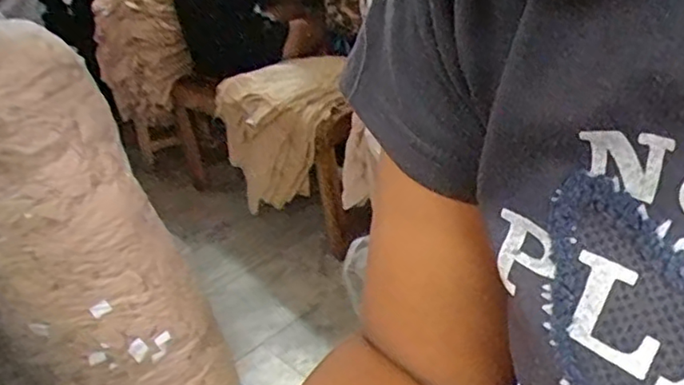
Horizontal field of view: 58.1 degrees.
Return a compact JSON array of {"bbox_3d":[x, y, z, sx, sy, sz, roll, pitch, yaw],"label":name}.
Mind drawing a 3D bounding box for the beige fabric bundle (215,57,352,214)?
[{"bbox_3d":[-0.144,-0.159,1.661,0.341,0.331,0.244,-12,29,-6],"label":"beige fabric bundle"}]

